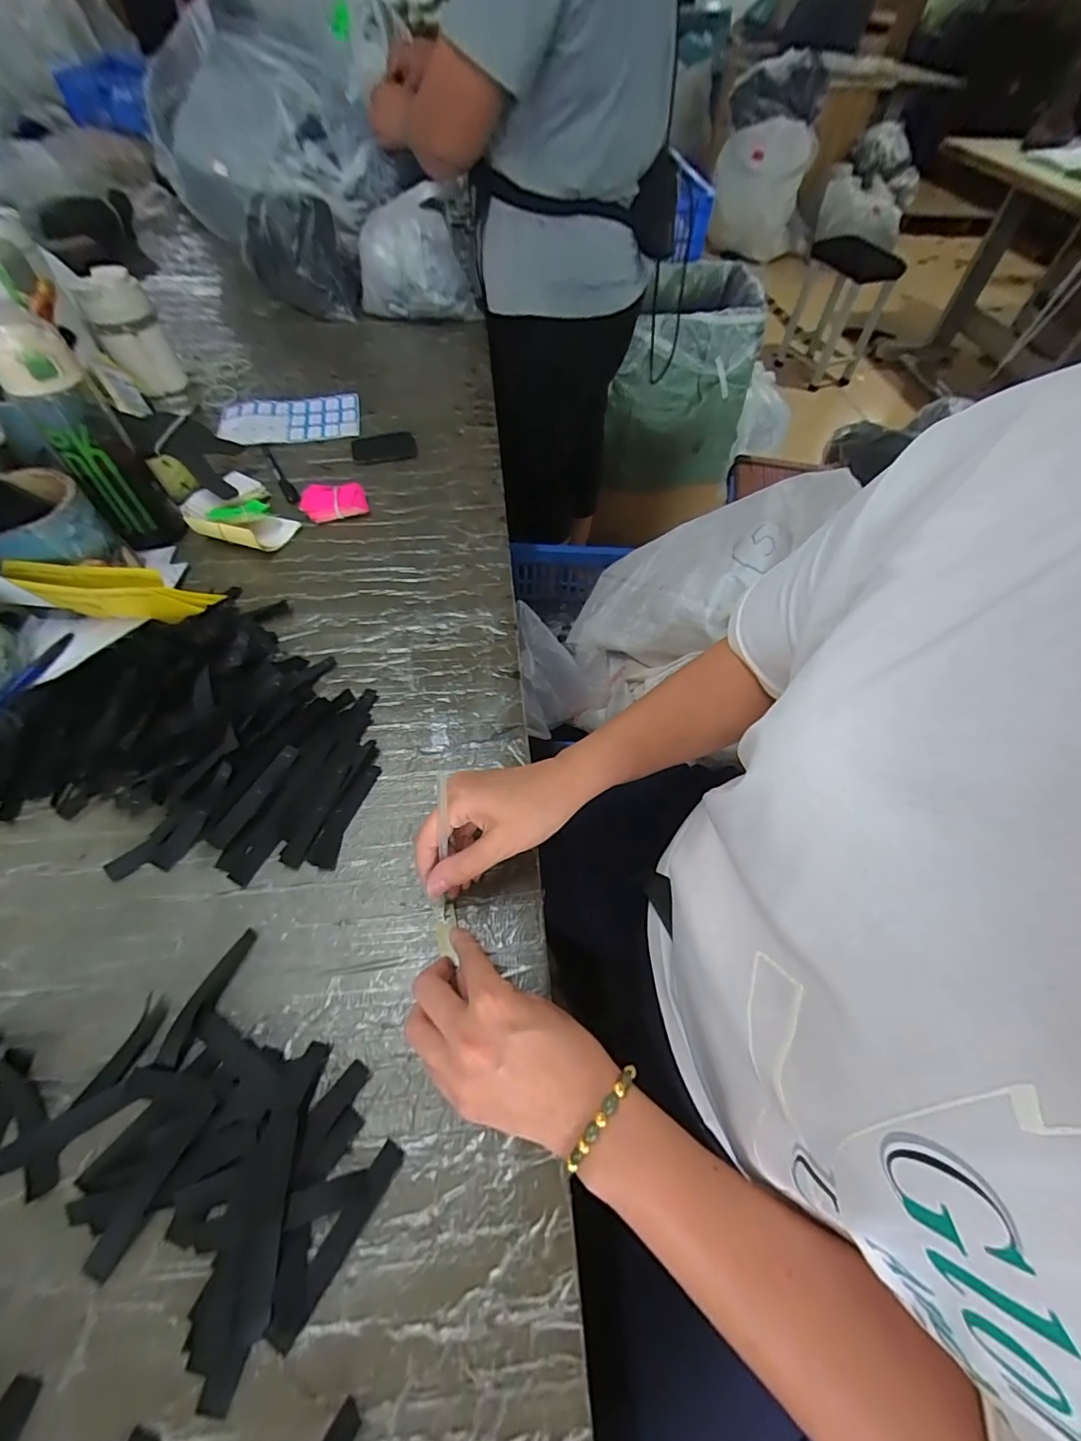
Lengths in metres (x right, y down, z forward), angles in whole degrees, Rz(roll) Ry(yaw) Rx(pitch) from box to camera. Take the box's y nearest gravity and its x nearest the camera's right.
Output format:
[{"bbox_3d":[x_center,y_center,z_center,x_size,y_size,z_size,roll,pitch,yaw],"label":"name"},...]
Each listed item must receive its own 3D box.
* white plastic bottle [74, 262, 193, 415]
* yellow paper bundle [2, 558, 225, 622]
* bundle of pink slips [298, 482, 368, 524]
[{"bbox_3d":[-0.552,-0.516,0.704,0.072,0.159,0.075,-26,61,-18],"label":"white plastic bottle"},{"bbox_3d":[-0.411,-0.122,0.506,0.174,0.069,0.028,1,56,-1],"label":"yellow paper bundle"},{"bbox_3d":[-0.258,-0.275,0.638,0.079,0.024,0.054,-13,57,-10],"label":"bundle of pink slips"}]

